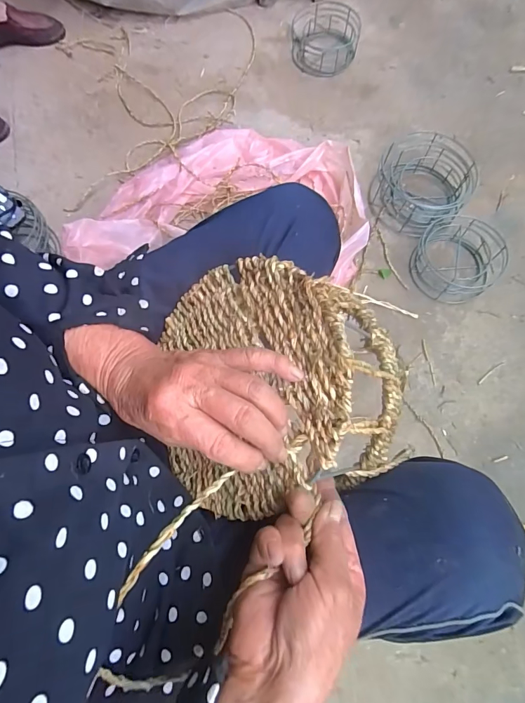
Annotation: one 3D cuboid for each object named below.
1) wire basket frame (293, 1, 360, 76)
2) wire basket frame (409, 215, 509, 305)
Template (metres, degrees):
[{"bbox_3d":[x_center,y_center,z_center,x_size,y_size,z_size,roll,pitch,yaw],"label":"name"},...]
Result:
[{"bbox_3d":[0.174,-0.874,1.088,0.180,0.060,0.201,-1,72,1],"label":"wire basket frame"},{"bbox_3d":[0.435,-0.200,0.861,0.189,0.066,0.191,27,75,9],"label":"wire basket frame"}]

